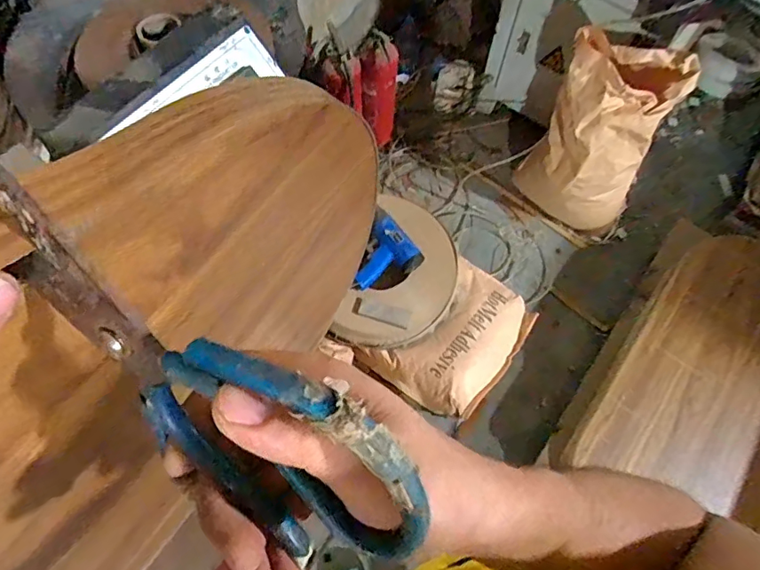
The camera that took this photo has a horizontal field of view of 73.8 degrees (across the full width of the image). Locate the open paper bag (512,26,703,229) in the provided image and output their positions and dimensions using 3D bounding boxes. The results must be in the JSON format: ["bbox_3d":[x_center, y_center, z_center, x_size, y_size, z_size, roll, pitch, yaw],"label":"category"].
[{"bbox_3d":[0.671,-0.438,1.590,0.309,0.624,0.284,-16,65,-10],"label":"open paper bag"}]

